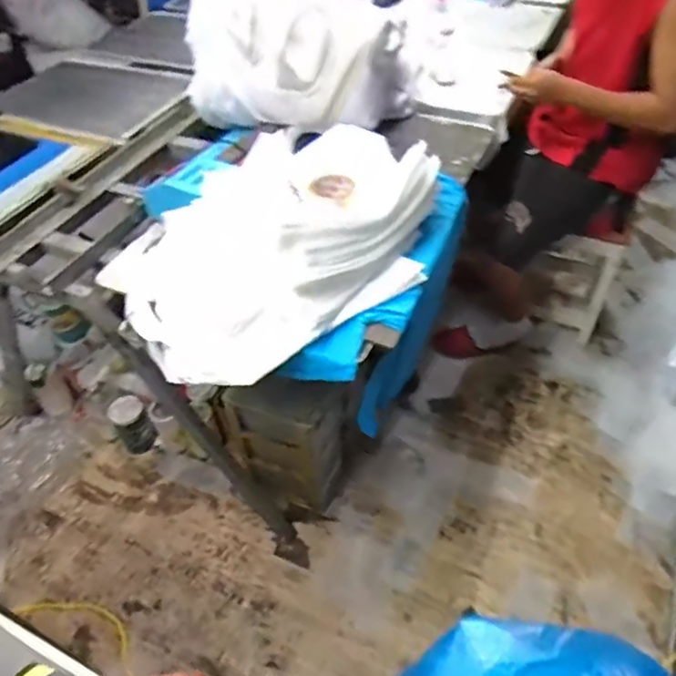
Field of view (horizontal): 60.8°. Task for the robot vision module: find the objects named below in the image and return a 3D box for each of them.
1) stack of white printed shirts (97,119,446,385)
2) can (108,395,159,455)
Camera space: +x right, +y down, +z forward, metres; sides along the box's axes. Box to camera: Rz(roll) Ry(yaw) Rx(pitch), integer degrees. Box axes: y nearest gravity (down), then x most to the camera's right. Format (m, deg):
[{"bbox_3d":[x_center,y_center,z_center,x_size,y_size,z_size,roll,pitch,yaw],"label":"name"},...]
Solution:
[{"bbox_3d":[-0.110,-0.188,1.075,0.497,0.188,0.582,27,54,25],"label":"stack of white printed shirts"},{"bbox_3d":[-0.604,0.257,1.699,0.097,0.160,0.108,-31,53,-23],"label":"can"}]

